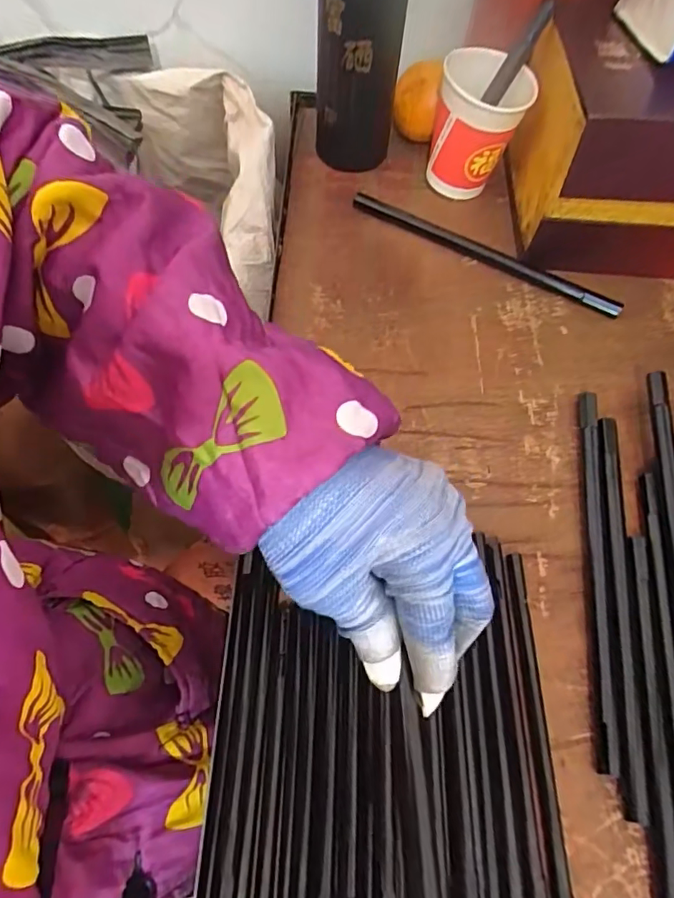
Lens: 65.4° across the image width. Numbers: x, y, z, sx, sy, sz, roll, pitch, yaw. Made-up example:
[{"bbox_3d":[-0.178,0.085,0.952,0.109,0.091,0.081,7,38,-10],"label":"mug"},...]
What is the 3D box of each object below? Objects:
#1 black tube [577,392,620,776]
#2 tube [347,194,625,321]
[{"bbox_3d":[0.157,0.065,0.318,0.011,0.008,0.227,9,63,1],"label":"black tube"},{"bbox_3d":[0.117,-0.158,0.423,0.227,0.011,0.013,27,65,10],"label":"tube"}]

